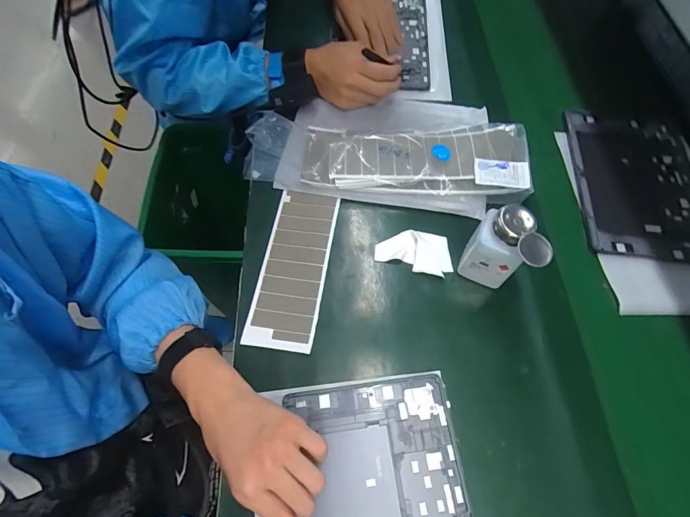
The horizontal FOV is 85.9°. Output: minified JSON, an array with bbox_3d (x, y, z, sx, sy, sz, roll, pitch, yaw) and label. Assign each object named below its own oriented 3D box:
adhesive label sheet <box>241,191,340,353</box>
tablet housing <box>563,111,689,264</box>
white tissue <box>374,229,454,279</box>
[{"bbox_3d":[-0.062,0.009,0.459,0.076,0.005,0.207,8,66,5],"label":"adhesive label sheet"},{"bbox_3d":[0.414,-0.109,0.523,0.176,0.012,0.249,6,63,1],"label":"tablet housing"},{"bbox_3d":[0.086,-0.009,0.463,0.093,0.010,0.053,11,63,4],"label":"white tissue"}]

